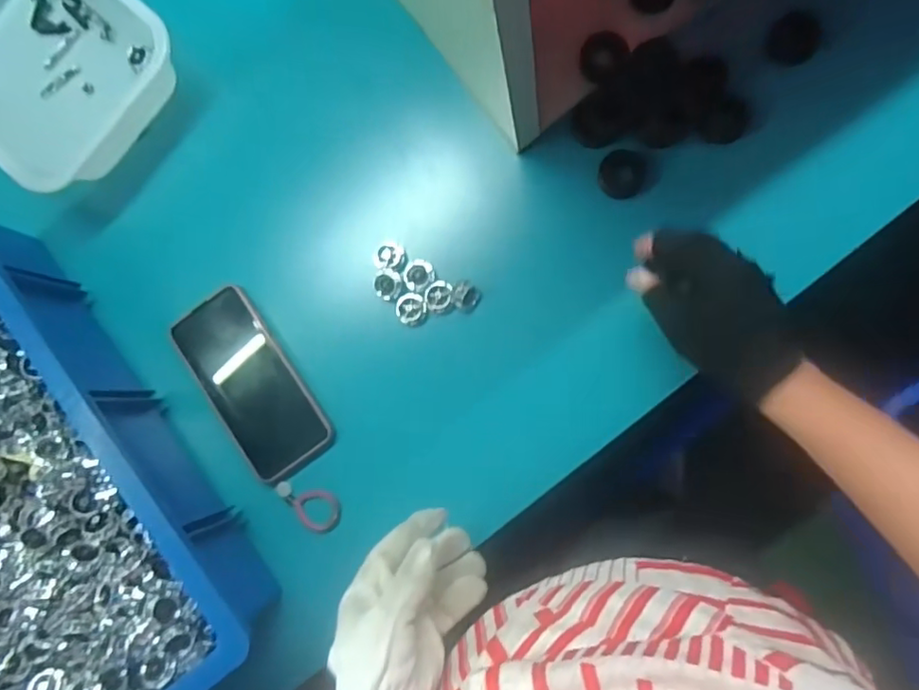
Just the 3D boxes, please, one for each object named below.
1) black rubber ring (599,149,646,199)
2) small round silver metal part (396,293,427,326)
[{"bbox_3d":[0.136,-0.142,0.505,0.037,0.008,0.041,21,89,8],"label":"black rubber ring"},{"bbox_3d":[-0.041,-0.031,0.517,0.026,0.008,0.027,0,86,7],"label":"small round silver metal part"}]

